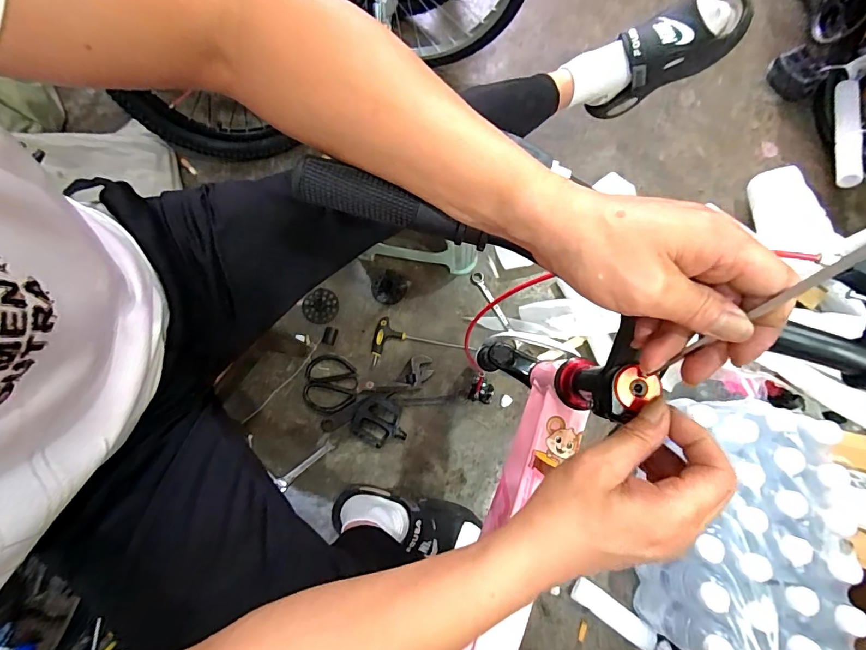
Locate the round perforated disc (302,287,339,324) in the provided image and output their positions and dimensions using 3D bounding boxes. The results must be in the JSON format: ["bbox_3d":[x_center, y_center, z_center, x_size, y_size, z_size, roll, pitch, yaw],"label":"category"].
[{"bbox_3d":[-0.233,-0.039,0.894,0.070,0.009,0.073,0,76,0],"label":"round perforated disc"}]

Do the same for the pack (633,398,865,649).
[{"bbox_3d":[0.478,0.325,0.693,0.216,0.202,0.374,8,76,3],"label":"pack"}]

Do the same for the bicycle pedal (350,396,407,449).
[{"bbox_3d":[-0.102,0.192,0.842,0.105,0.024,0.093,26,77,7],"label":"bicycle pedal"}]

